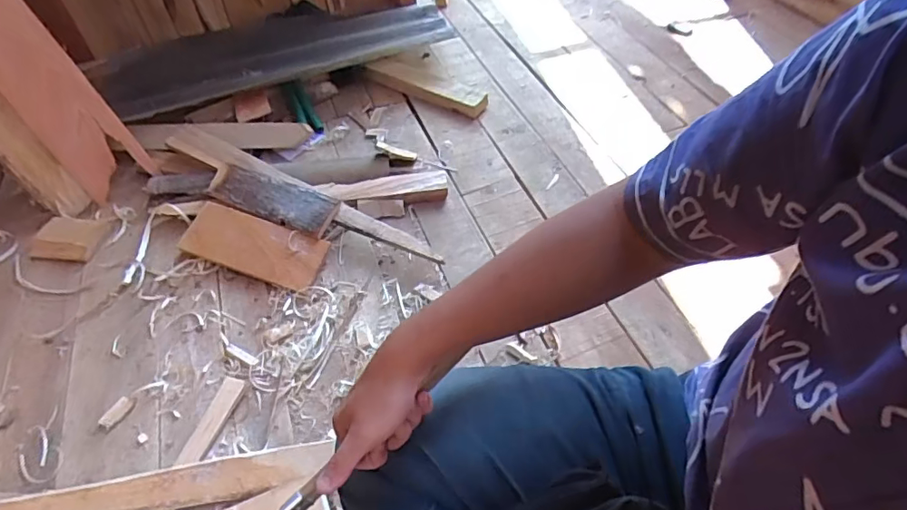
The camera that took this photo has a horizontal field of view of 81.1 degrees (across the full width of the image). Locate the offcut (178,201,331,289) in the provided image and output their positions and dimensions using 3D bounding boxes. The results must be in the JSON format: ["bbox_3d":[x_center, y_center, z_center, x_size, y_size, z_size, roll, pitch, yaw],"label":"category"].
[{"bbox_3d":[-0.324,-0.017,0.862,0.235,0.021,0.091,17,70,14],"label":"offcut"}]

